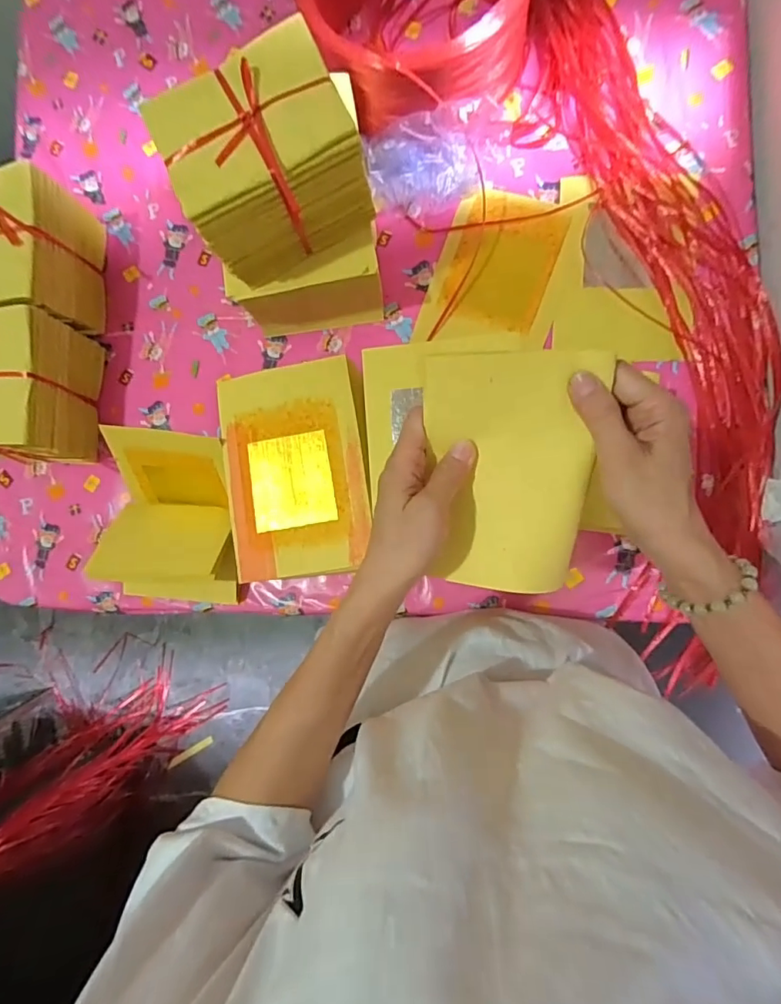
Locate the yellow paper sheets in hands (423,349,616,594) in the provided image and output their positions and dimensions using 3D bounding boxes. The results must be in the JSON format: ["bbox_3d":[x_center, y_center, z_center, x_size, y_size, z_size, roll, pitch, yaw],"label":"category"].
[{"bbox_3d":[0.074,-0.022,0.333,0.110,0.041,0.156,5,86,8],"label":"yellow paper sheets in hands"}]

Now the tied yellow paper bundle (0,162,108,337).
[{"bbox_3d":[-0.457,-0.310,0.641,0.108,0.155,0.172,0,86,7],"label":"tied yellow paper bundle"}]

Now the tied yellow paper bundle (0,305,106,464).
[{"bbox_3d":[-0.460,-0.137,0.635,0.115,0.143,0.170,-1,85,7],"label":"tied yellow paper bundle"}]

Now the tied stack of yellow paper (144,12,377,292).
[{"bbox_3d":[-0.108,-0.315,0.484,0.168,0.136,0.118,-21,83,5],"label":"tied stack of yellow paper"}]

